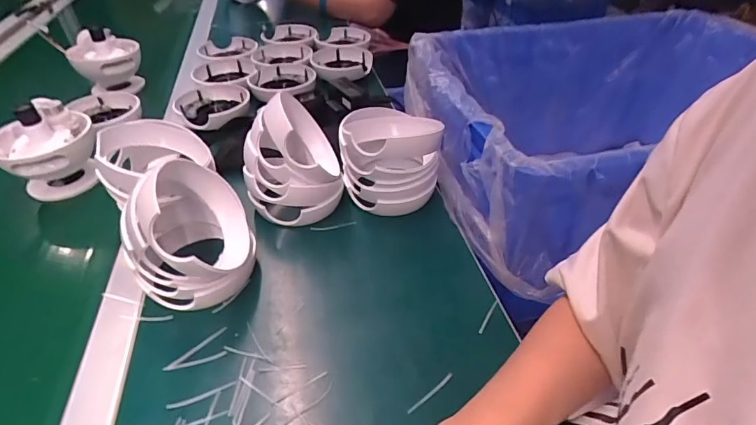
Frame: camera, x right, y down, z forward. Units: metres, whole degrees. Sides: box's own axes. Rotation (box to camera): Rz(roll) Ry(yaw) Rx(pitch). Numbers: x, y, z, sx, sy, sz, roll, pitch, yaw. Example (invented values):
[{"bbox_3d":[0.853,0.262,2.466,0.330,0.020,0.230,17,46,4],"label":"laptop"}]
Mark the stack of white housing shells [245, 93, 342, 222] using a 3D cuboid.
[{"bbox_3d":[-0.105,-0.065,0.517,0.106,0.127,0.109,-13,42,-12],"label":"stack of white housing shells"}]

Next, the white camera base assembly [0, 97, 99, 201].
[{"bbox_3d":[-0.427,-0.078,0.564,0.110,0.106,0.095,-23,45,-23],"label":"white camera base assembly"}]

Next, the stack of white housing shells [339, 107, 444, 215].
[{"bbox_3d":[0.017,-0.072,0.529,0.110,0.103,0.113,5,41,9],"label":"stack of white housing shells"}]

